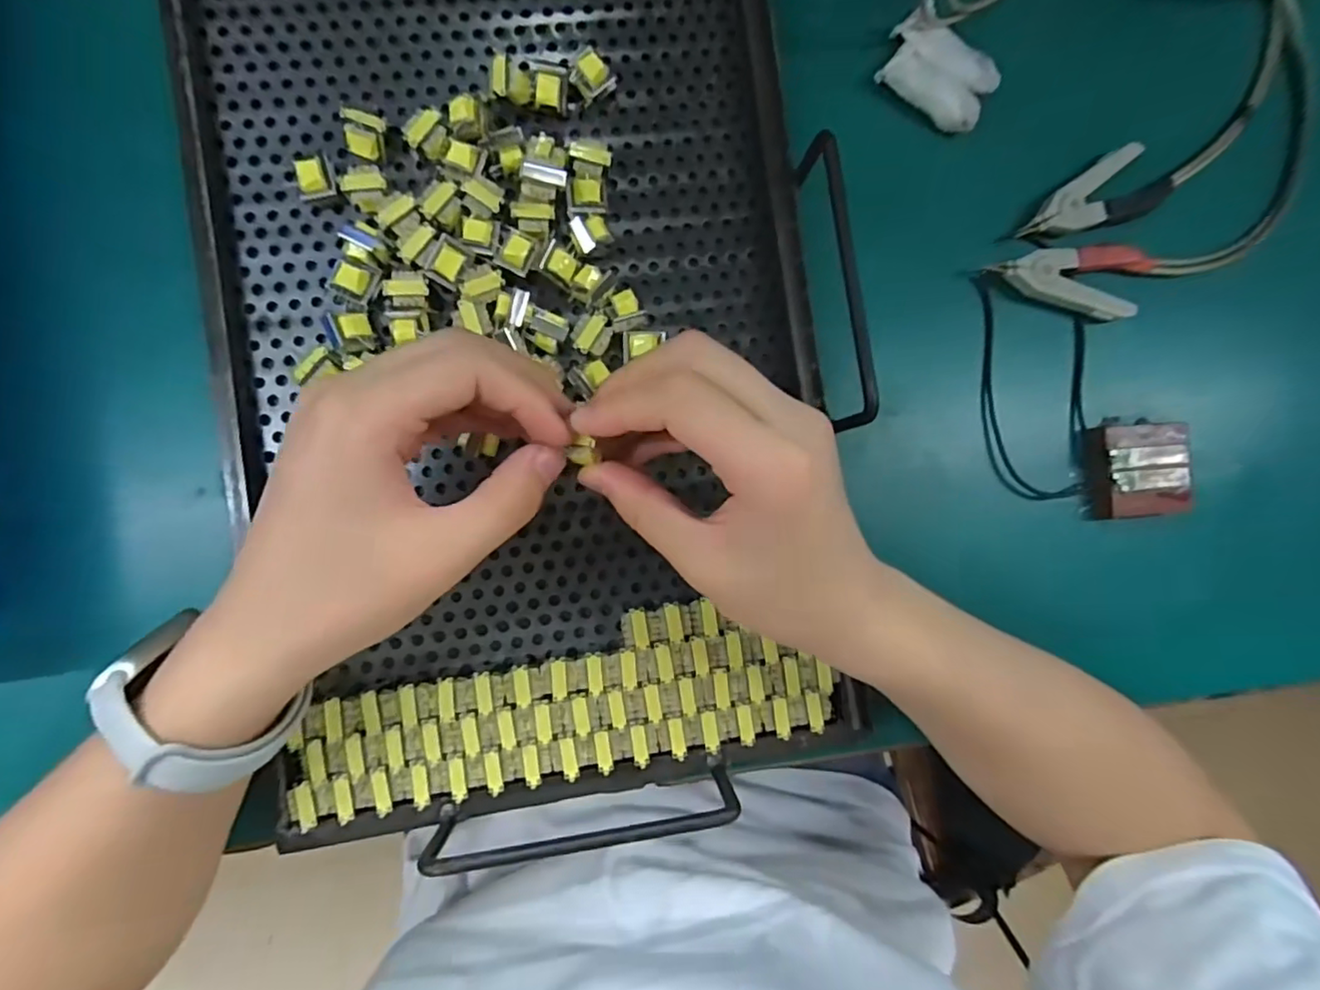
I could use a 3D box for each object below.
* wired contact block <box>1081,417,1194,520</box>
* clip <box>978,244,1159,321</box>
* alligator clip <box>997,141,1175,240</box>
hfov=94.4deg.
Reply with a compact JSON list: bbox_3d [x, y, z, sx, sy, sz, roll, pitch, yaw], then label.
[{"bbox_3d":[0.252,-0.014,0.326,0.053,0.021,0.052,-1,89,-6],"label":"wired contact block"},{"bbox_3d":[0.219,-0.110,0.322,0.093,0.020,0.037,-4,90,-6],"label":"clip"},{"bbox_3d":[0.228,-0.153,0.326,0.093,0.016,0.035,-30,92,-6],"label":"alligator clip"}]

